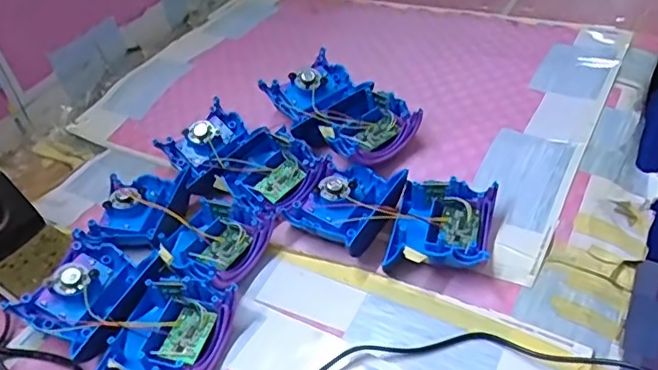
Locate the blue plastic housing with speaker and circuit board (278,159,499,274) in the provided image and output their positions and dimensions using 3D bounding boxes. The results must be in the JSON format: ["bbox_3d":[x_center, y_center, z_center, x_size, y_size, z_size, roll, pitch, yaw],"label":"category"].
[{"bbox_3d":[0.051,0.024,0.479,0.157,0.035,0.092,8,44,21],"label":"blue plastic housing with speaker and circuit board"}]

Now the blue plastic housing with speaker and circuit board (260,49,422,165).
[{"bbox_3d":[0.009,-0.069,0.568,0.088,0.054,0.157,-33,45,-25],"label":"blue plastic housing with speaker and circuit board"}]

